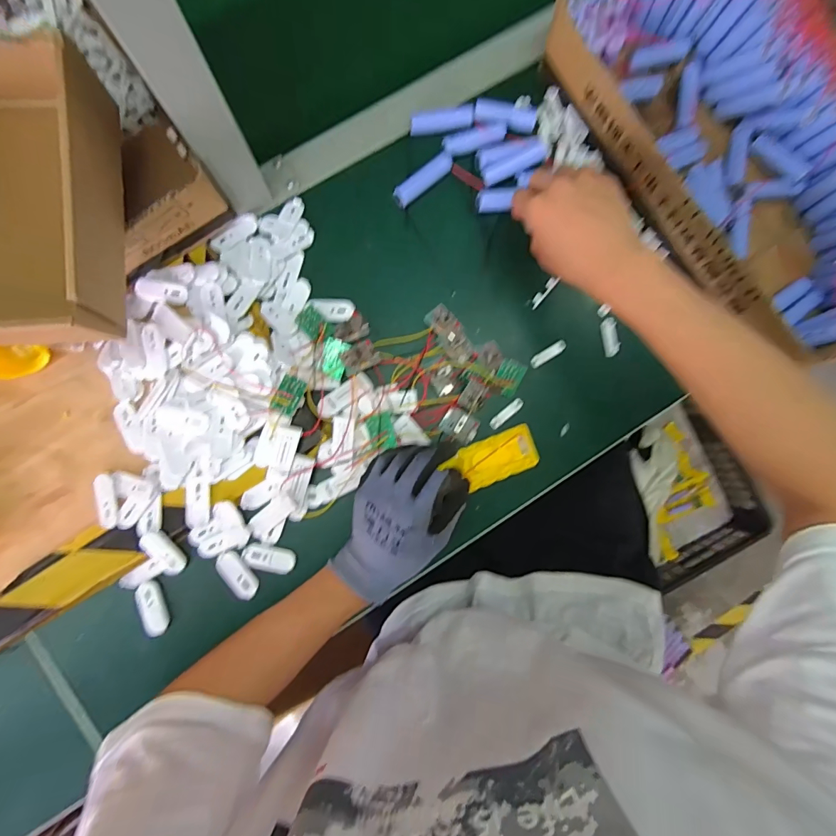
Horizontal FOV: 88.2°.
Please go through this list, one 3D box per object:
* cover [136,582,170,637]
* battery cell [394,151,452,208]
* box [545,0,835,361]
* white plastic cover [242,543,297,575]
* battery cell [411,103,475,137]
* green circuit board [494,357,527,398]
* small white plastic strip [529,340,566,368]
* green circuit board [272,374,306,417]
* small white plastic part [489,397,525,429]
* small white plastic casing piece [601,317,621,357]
[{"bbox_3d":[-0.256,0.184,0.416,0.023,0.006,0.051,-14,90,-8],"label":"cover"},{"bbox_3d":[0.006,-0.247,0.455,0.070,0.024,0.021,-37,93,-8],"label":"battery cell"},{"bbox_3d":[0.333,-0.283,0.442,0.219,0.085,0.429,-36,93,-8],"label":"box"},{"bbox_3d":[-0.148,0.139,0.427,0.050,0.004,0.025,17,86,-7],"label":"white plastic cover"},{"bbox_3d":[0.026,-0.314,0.456,0.066,0.017,0.020,-9,89,-8],"label":"battery cell"},{"bbox_3d":[0.094,-0.041,0.448,0.027,0.004,0.037,19,103,-11],"label":"green circuit board"},{"bbox_3d":[0.141,-0.069,0.467,0.042,0.006,0.011,-35,93,5],"label":"small white plastic strip"},{"bbox_3d":[-0.123,-0.022,0.408,0.023,0.007,0.036,23,85,-6],"label":"green circuit board"},{"bbox_3d":[0.094,-0.005,0.457,0.045,0.005,0.011,-41,93,-7],"label":"small white plastic part"},{"bbox_3d":[0.210,-0.088,0.472,0.014,0.011,0.041,-8,89,-8],"label":"small white plastic casing piece"}]

